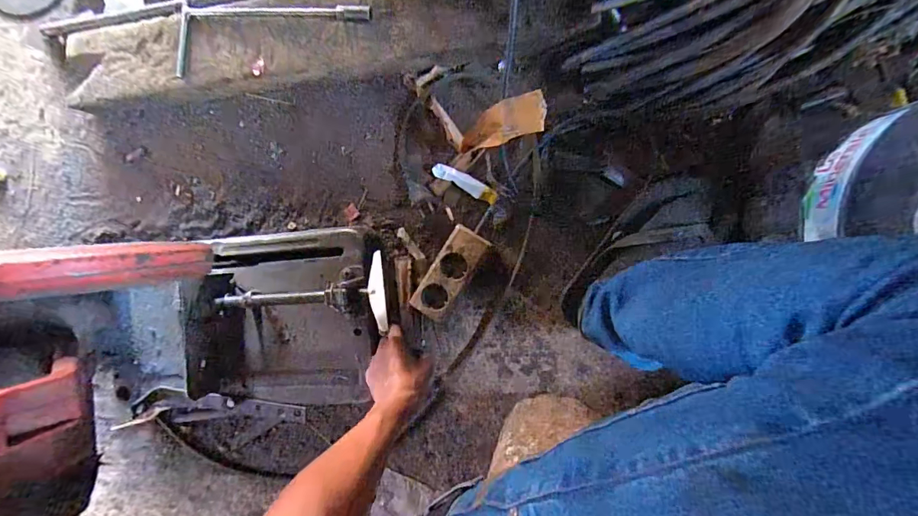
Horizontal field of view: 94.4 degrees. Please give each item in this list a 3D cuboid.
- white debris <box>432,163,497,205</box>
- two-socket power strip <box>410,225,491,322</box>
[{"bbox_3d":[0.009,-0.114,0.644,0.107,0.014,0.023,29,96,7],"label":"white debris"},{"bbox_3d":[-0.012,0.022,0.630,0.058,0.043,0.141,33,96,7],"label":"two-socket power strip"}]

